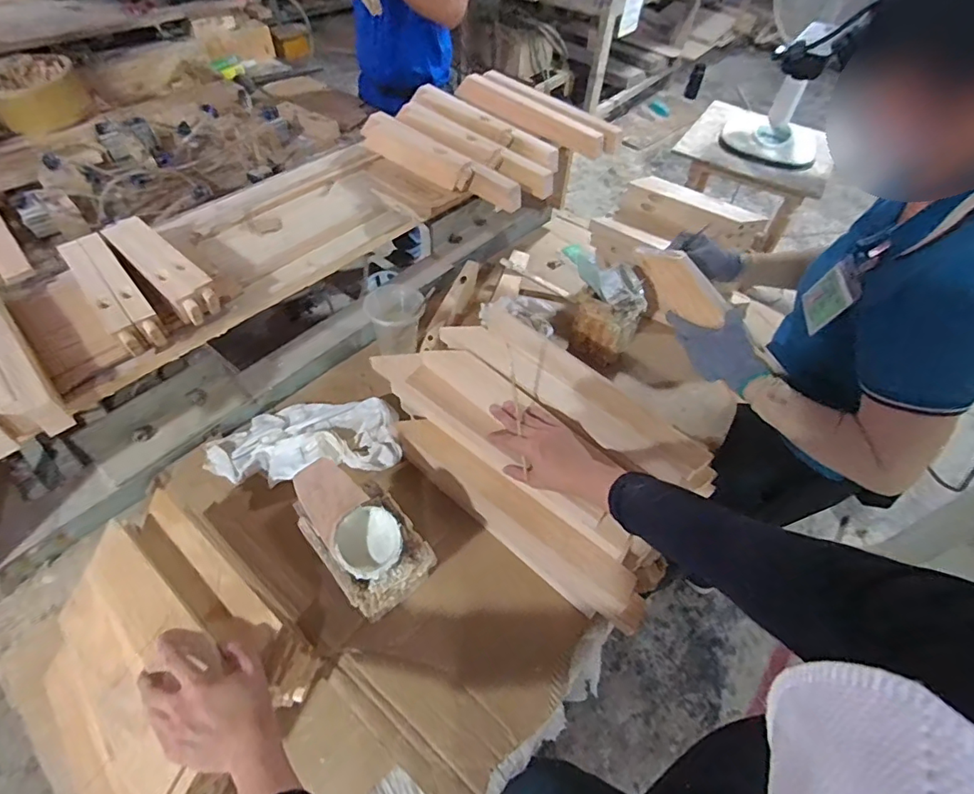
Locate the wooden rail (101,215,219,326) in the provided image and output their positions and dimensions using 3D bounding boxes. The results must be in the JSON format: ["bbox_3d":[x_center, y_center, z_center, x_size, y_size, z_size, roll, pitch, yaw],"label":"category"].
[{"bbox_3d":[-0.494,-0.192,0.764,0.239,0.059,0.060,37,57,23],"label":"wooden rail"}]

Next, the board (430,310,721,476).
[{"bbox_3d":[0.135,-0.019,0.795,0.438,0.022,0.129,37,58,23],"label":"board"}]

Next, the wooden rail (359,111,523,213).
[{"bbox_3d":[-0.106,-0.474,1.006,0.399,0.062,0.053,33,56,21],"label":"wooden rail"}]

